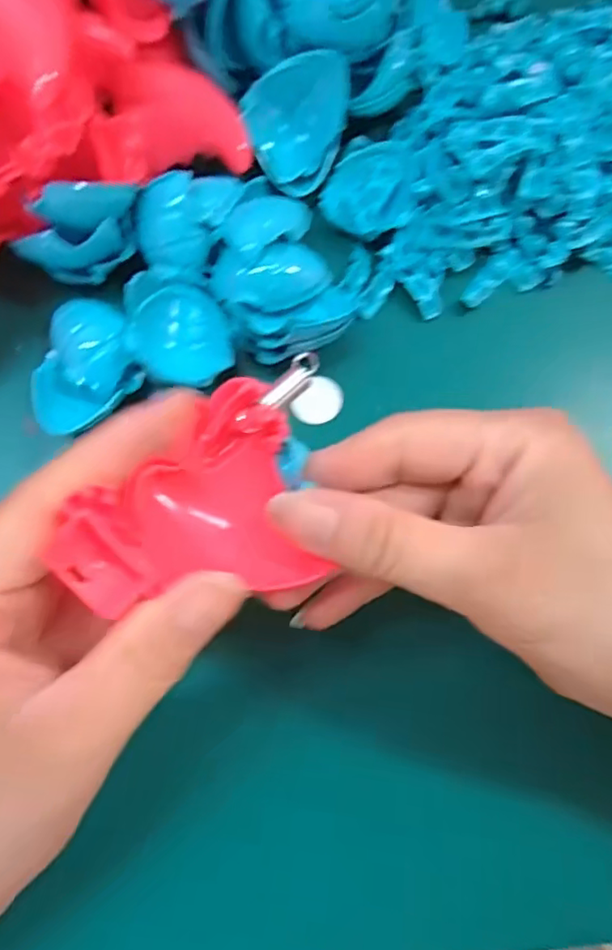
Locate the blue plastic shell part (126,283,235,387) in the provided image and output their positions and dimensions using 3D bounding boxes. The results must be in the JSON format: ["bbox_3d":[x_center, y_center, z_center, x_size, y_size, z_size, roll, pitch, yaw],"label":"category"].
[{"bbox_3d":[-0.049,-0.055,0.229,0.036,0.012,0.040,-18,79,-5],"label":"blue plastic shell part"}]

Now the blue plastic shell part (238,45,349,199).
[{"bbox_3d":[-0.005,-0.150,0.248,0.041,0.009,0.051,20,118,-2],"label":"blue plastic shell part"}]

